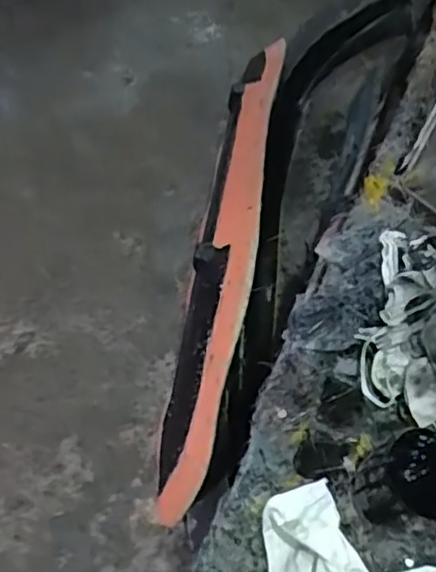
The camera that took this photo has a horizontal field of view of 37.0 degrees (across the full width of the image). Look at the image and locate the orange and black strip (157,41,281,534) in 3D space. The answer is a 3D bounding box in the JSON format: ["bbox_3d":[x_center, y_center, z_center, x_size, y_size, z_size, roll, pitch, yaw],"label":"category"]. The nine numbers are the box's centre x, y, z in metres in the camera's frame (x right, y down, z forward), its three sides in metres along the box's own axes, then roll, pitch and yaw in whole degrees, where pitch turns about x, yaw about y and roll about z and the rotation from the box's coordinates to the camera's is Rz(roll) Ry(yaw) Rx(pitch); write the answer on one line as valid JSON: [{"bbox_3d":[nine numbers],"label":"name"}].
[{"bbox_3d":[0.020,-0.082,1.213,0.103,0.306,1.010,11,72,3],"label":"orange and black strip"}]

